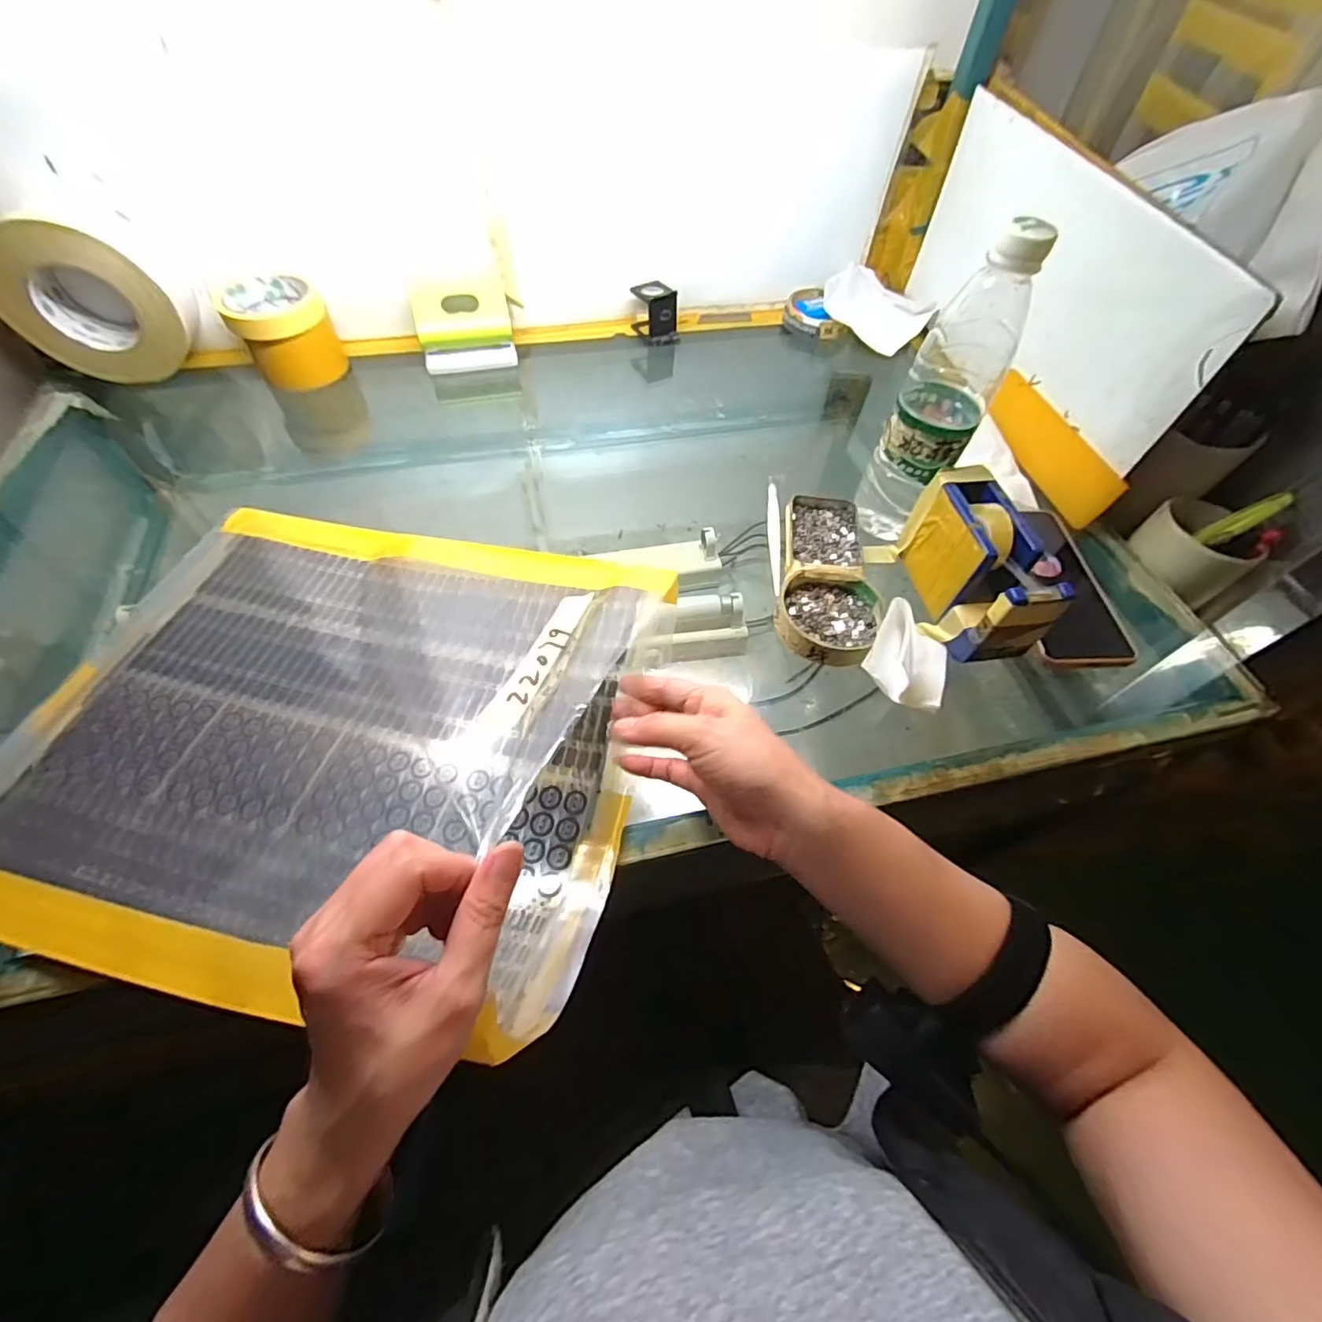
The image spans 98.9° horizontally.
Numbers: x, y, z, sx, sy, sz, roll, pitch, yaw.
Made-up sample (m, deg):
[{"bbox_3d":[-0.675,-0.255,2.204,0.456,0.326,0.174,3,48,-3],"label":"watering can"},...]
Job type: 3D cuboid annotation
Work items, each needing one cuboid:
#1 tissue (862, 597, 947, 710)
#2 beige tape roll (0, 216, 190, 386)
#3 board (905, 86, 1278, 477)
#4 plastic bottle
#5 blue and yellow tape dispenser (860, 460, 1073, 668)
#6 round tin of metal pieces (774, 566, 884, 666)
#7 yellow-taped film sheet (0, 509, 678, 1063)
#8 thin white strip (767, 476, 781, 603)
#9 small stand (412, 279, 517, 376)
[{"bbox_3d":[0.181,-0.006,0.412,0.058,0.035,0.070,21,58,12],"label":"tissue"},{"bbox_3d":[-0.542,-0.342,0.540,0.139,0.124,0.051,-13,58,-10],"label":"beige tape roll"},{"bbox_3d":[0.359,-0.367,0.535,0.013,0.161,0.408,-7,57,-7],"label":"board"},{"bbox_3d":[0.210,-0.194,0.425,0.062,0.228,0.072,28,60,16],"label":"plastic bottle"},{"bbox_3d":[0.231,-0.070,0.430,0.060,0.090,0.142,-10,57,-9],"label":"blue and yellow tape dispenser"},{"bbox_3d":[0.127,-0.035,0.434,0.077,0.019,0.083,1,56,-1],"label":"round tin of metal pieces"},{"bbox_3d":[-0.214,0.030,0.371,0.400,0.052,0.323,12,58,4],"label":"yellow-taped film sheet"},{"bbox_3d":[0.098,-0.109,0.491,0.010,0.006,0.145,5,56,1],"label":"thin white strip"},{"bbox_3d":[-0.212,-0.362,0.612,0.095,0.071,0.044,-13,58,-11],"label":"small stand"}]

